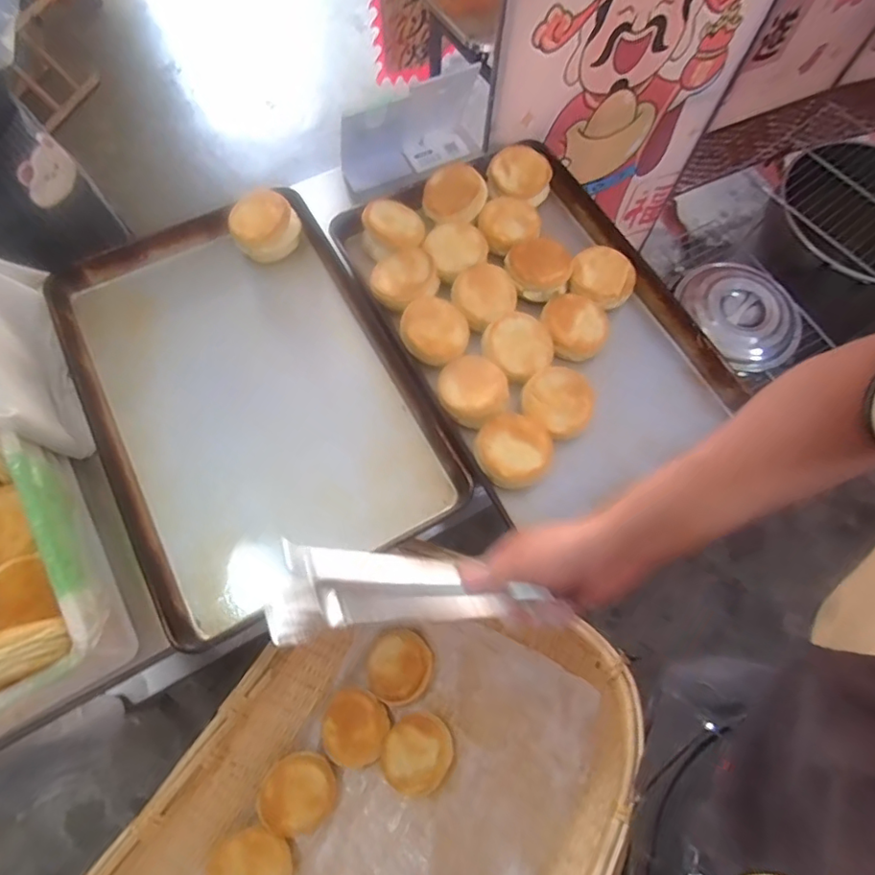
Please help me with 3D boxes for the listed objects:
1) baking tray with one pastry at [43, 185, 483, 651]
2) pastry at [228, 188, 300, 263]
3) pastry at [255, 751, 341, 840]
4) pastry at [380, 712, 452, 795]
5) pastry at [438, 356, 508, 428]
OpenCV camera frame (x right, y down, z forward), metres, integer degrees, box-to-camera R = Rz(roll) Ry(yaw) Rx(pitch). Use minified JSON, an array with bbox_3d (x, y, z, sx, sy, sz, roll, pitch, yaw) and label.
[{"bbox_3d":[-0.273,-0.078,0.762,0.416,0.056,0.603,-28,76,-12],"label":"baking tray with one pastry"},{"bbox_3d":[-0.264,-0.322,0.836,0.104,0.044,0.104,-21,71,-9],"label":"pastry"},{"bbox_3d":[-0.193,0.499,0.766,0.098,0.031,0.101,0,70,-1],"label":"pastry"},{"bbox_3d":[-0.029,0.441,0.763,0.088,0.041,0.100,29,72,9],"label":"pastry"},{"bbox_3d":[0.047,-0.067,0.756,0.107,0.038,0.097,43,75,13],"label":"pastry"}]

